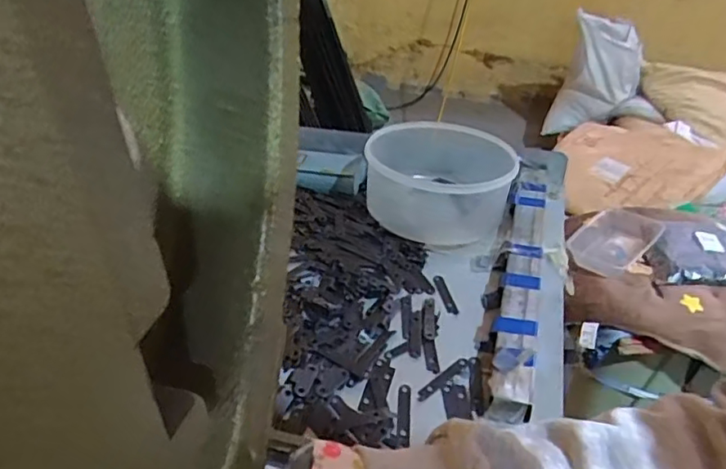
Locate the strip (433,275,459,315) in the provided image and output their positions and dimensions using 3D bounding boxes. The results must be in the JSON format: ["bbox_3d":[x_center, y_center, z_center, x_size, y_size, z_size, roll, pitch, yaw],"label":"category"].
[{"bbox_3d":[0.072,0.052,0.516,0.011,0.004,0.052,-6,37,-10],"label":"strip"}]

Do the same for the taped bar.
[{"bbox_3d":[0.144,0.026,0.532,0.034,0.027,0.339,11,37,13],"label":"taped bar"}]

